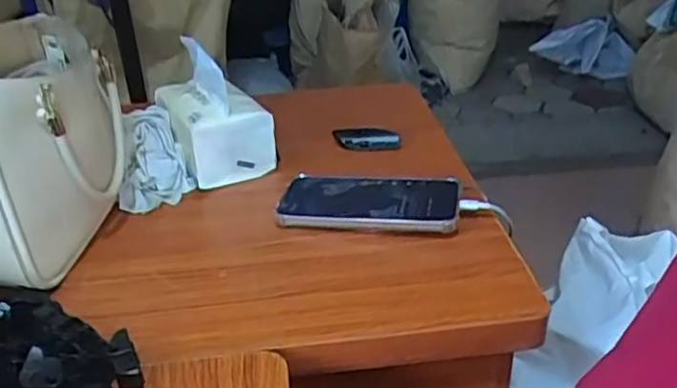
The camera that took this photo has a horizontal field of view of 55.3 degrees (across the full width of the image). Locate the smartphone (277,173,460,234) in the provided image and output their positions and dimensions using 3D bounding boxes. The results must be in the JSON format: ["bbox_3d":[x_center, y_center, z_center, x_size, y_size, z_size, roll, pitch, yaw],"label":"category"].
[{"bbox_3d":[0.029,0.007,0.614,0.164,0.017,0.082,5,31,10],"label":"smartphone"}]

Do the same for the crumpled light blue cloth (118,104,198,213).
[{"bbox_3d":[-0.189,-0.038,0.675,0.066,0.074,0.102,-4,30,-5],"label":"crumpled light blue cloth"}]

